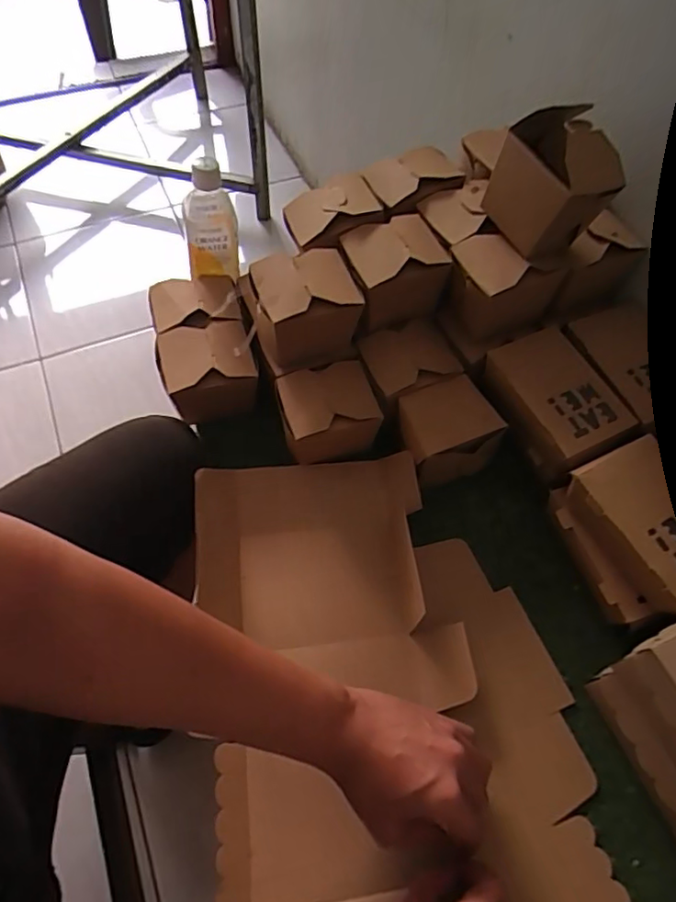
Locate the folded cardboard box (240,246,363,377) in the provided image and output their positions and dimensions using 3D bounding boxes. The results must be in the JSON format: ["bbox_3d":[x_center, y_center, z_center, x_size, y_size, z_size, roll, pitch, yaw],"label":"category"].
[{"bbox_3d":[-0.039,-0.145,0.604,0.107,0.099,0.084,-16,62,-12],"label":"folded cardboard box"}]

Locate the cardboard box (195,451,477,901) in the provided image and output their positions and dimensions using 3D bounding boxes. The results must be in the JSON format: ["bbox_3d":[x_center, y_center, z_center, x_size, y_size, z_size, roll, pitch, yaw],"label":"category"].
[{"bbox_3d":[-0.003,0.190,0.539,0.233,0.058,0.403,-9,60,-8],"label":"cardboard box"}]

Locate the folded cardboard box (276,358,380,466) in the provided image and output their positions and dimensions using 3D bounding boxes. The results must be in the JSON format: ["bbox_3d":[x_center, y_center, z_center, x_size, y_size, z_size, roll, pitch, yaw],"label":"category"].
[{"bbox_3d":[-0.017,-0.040,0.621,0.104,0.065,0.093,-15,61,-12],"label":"folded cardboard box"}]

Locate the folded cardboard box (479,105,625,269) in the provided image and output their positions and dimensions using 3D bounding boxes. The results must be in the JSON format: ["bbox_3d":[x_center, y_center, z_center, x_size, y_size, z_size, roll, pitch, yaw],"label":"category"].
[{"bbox_3d":[0.211,-0.260,0.556,0.083,0.102,0.099,-25,64,-17],"label":"folded cardboard box"}]

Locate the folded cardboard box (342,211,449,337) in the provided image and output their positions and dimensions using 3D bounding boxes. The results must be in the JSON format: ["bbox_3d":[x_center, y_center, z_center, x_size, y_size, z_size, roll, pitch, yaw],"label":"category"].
[{"bbox_3d":[0.060,-0.190,0.620,0.098,0.084,0.089,-15,61,-12],"label":"folded cardboard box"}]

